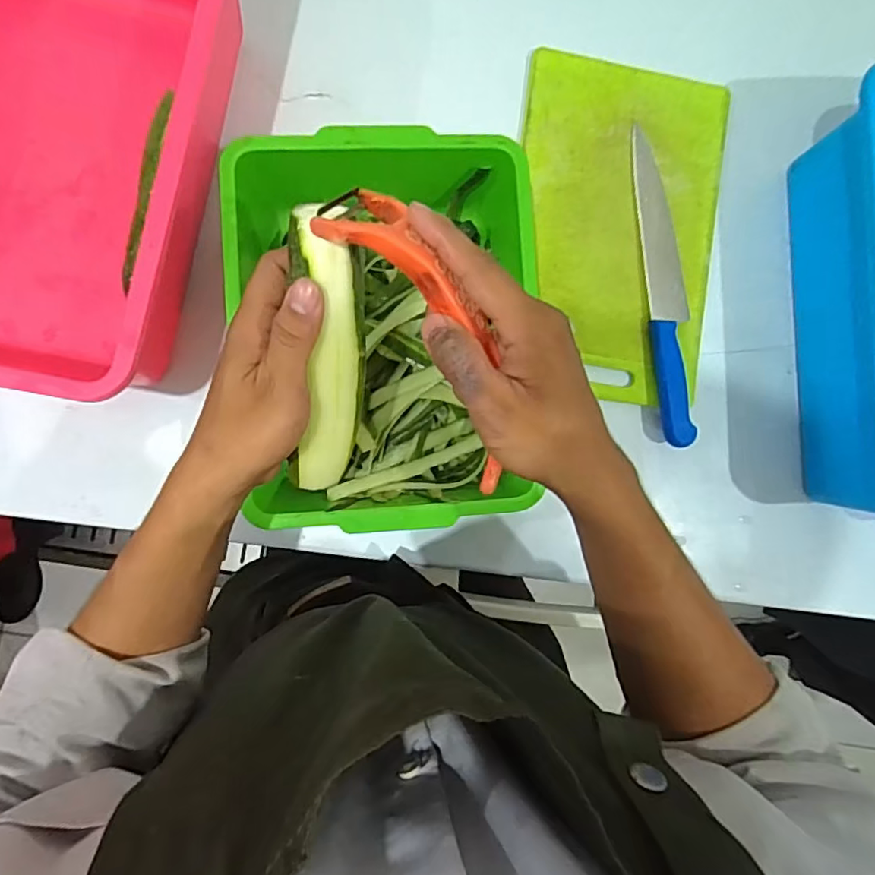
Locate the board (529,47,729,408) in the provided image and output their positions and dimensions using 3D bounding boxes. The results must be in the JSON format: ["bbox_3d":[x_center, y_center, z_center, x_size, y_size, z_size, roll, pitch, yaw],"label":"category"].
[{"bbox_3d":[0.174,-0.208,0.549,0.197,0.014,0.329,8,87,-6],"label":"board"}]

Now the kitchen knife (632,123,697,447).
[{"bbox_3d":[0.223,-0.147,0.542,0.040,0.021,0.304,-5,88,-6],"label":"kitchen knife"}]

